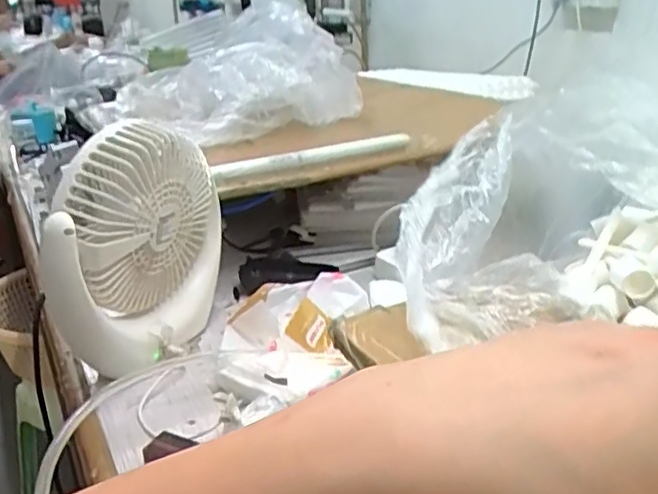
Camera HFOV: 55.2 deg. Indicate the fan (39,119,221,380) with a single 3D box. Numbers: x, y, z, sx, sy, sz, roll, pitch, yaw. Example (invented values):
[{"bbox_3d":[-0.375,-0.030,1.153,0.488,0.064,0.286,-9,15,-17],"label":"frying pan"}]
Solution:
[{"bbox_3d":[-0.165,-0.002,0.562,0.073,0.198,0.184,6,23,17],"label":"fan"}]

